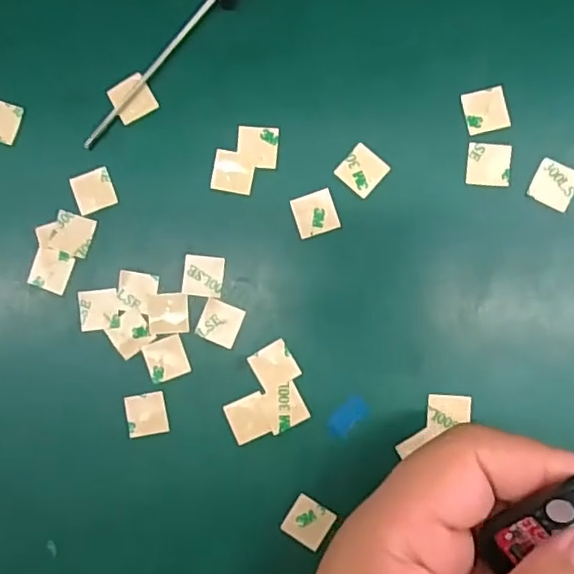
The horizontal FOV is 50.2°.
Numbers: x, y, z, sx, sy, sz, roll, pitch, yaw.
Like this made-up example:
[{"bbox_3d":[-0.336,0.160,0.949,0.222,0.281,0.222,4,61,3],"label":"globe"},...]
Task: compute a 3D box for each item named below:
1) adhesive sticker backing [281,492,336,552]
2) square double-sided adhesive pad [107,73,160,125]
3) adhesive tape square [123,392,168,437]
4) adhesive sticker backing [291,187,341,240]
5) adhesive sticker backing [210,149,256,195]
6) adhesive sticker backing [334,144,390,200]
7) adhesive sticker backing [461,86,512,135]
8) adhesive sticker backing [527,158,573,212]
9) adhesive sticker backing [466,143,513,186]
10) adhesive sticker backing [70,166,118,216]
[{"bbox_3d":[0.008,0.086,0.224,0.015,0.004,0.015,31,83,6],"label":"adhesive sticker backing"},{"bbox_3d":[-0.059,-0.072,0.235,0.015,0.004,0.016,-30,93,0],"label":"square double-sided adhesive pad"},{"bbox_3d":[-0.053,0.048,0.230,0.015,0.004,0.015,-9,87,0],"label":"adhesive tape square"},{"bbox_3d":[0.011,-0.027,0.229,0.015,0.004,0.015,-18,90,2],"label":"adhesive sticker backing"},{"bbox_3d":[-0.020,-0.043,0.231,0.015,0.004,0.015,11,89,2],"label":"adhesive sticker backing"},{"bbox_3d":[0.028,-0.043,0.228,0.016,0.004,0.016,43,89,4],"label":"adhesive sticker backing"},{"bbox_3d":[0.073,-0.065,0.226,0.015,0.004,0.016,-10,89,4],"label":"adhesive sticker backing"},{"bbox_3d":[0.097,-0.037,0.222,0.015,0.004,0.016,26,91,5],"label":"adhesive sticker backing"},{"bbox_3d":[0.074,-0.045,0.224,0.015,0.004,0.015,5,87,6],"label":"adhesive sticker backing"},{"bbox_3d":[-0.074,-0.037,0.236,0.015,0.004,0.015,-22,87,-3],"label":"adhesive sticker backing"}]

